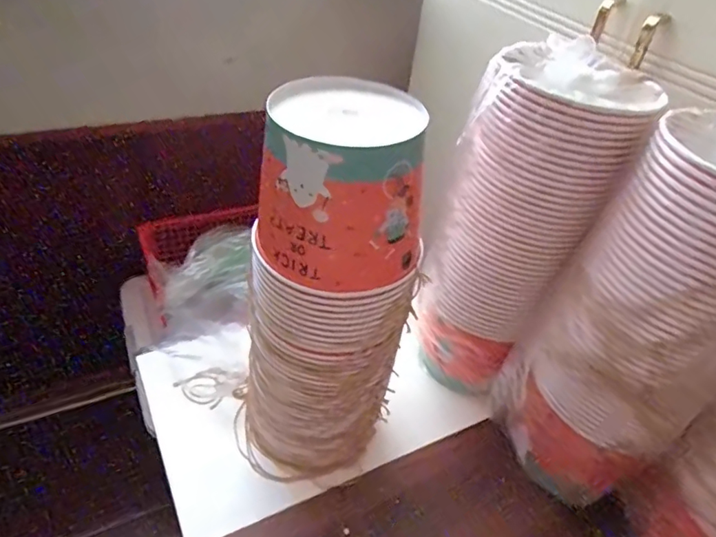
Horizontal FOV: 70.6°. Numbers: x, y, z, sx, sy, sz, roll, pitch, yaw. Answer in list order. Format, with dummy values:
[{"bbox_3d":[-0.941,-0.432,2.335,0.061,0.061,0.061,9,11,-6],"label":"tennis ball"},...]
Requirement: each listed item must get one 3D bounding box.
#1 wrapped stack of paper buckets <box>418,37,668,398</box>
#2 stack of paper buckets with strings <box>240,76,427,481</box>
[{"bbox_3d":[0.187,-0.038,0.612,0.159,0.404,0.153,33,47,26],"label":"wrapped stack of paper buckets"},{"bbox_3d":[-0.037,0.042,0.519,0.154,0.404,0.146,-2,42,-11],"label":"stack of paper buckets with strings"}]

